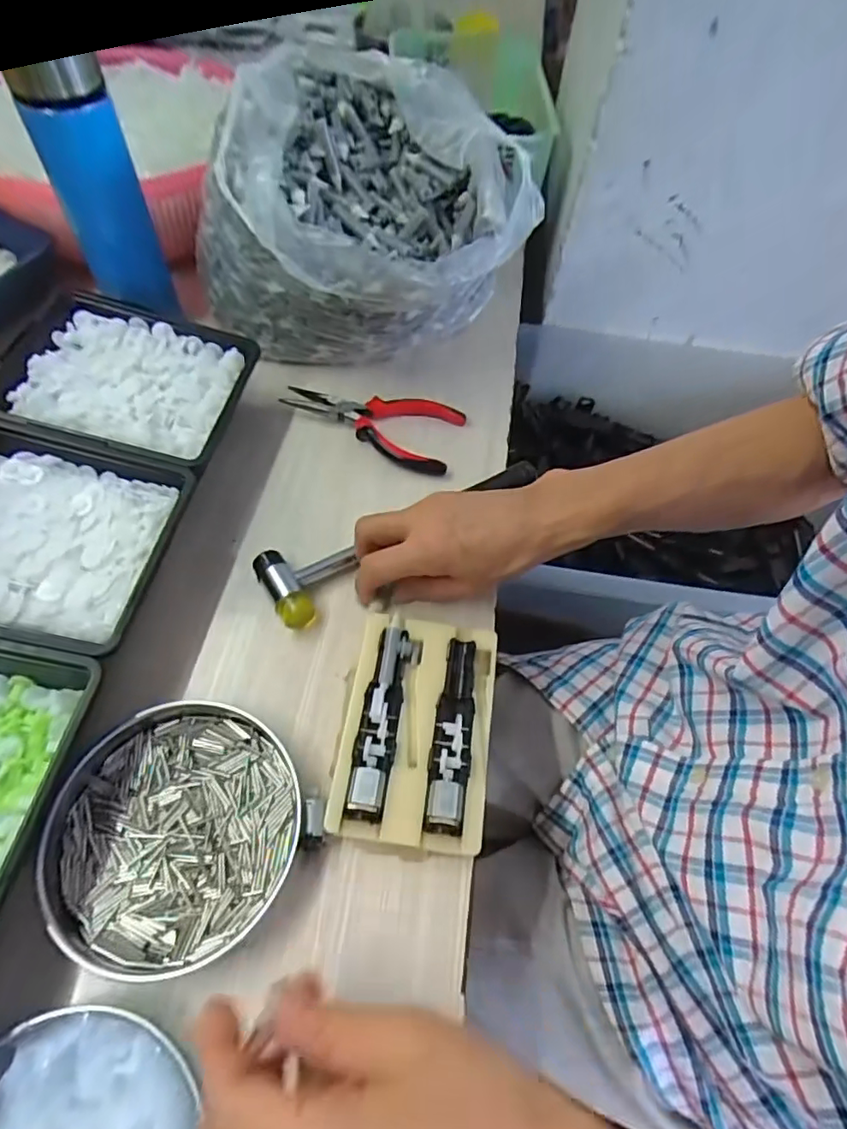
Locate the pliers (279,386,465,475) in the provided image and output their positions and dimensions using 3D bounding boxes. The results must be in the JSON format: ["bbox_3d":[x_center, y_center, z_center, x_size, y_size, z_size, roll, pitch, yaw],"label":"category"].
[{"bbox_3d":[-0.048,-0.126,0.496,0.155,0.023,0.072,16,58,6],"label":"pliers"}]

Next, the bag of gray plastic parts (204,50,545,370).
[{"bbox_3d":[-0.052,-0.279,0.483,0.227,0.165,0.224,33,61,16],"label":"bag of gray plastic parts"}]

